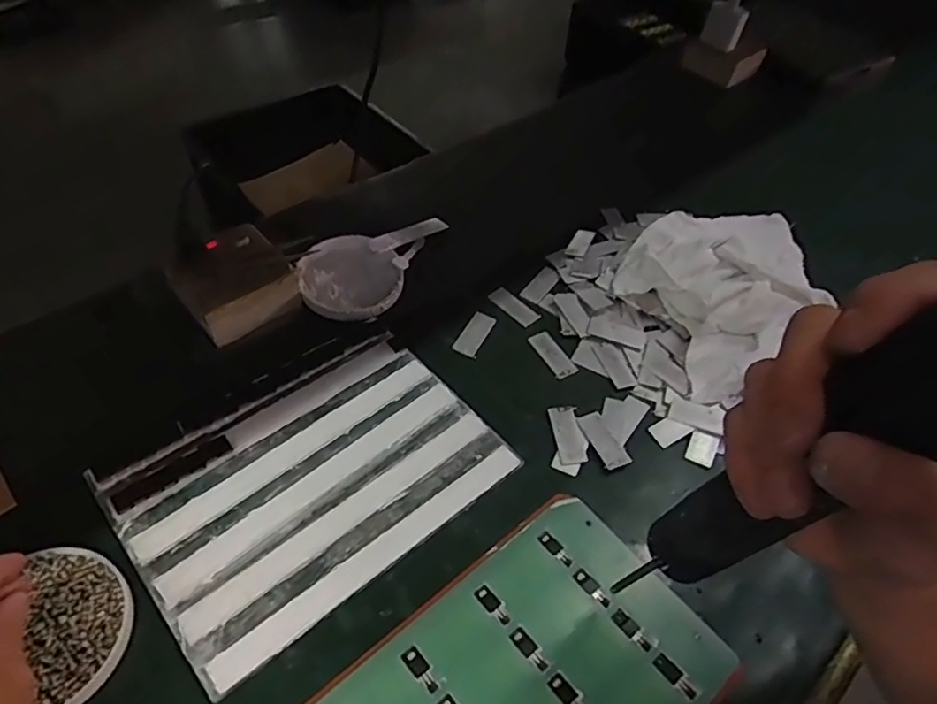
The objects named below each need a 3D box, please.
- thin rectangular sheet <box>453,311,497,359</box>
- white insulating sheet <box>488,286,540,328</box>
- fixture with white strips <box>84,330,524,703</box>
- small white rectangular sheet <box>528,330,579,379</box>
[{"bbox_3d":[0.005,-0.016,0.532,0.023,0.004,0.055,19,51,12],"label":"thin rectangular sheet"},{"bbox_3d":[0.044,-0.044,0.557,0.049,0.005,0.022,37,56,24],"label":"white insulating sheet"},{"bbox_3d":[-0.109,0.088,0.429,0.241,0.010,0.173,-32,59,-28],"label":"fixture with white strips"},{"bbox_3d":[0.075,0.002,0.522,0.022,0.004,0.051,-26,57,-13],"label":"small white rectangular sheet"}]

